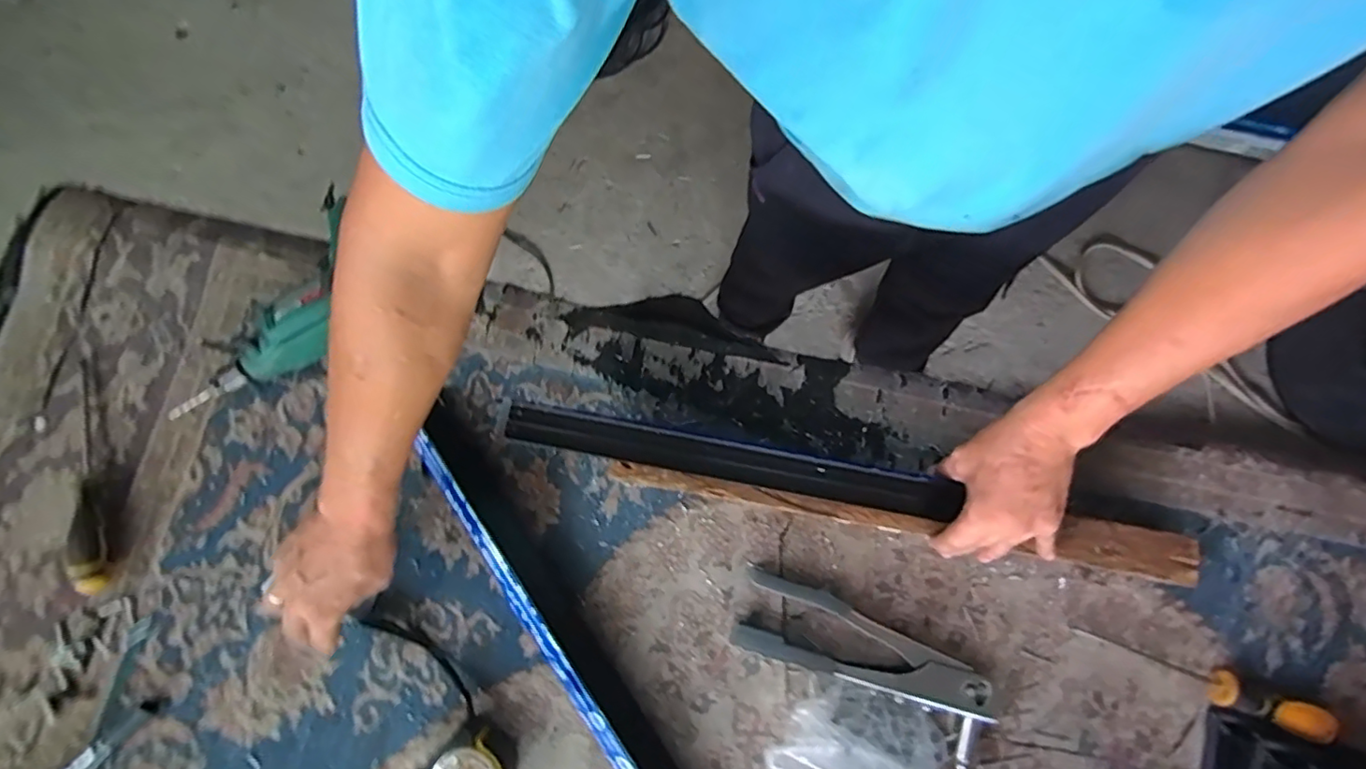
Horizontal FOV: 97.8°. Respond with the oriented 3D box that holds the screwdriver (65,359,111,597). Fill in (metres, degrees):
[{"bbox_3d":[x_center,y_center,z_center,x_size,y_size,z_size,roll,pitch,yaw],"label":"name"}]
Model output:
[{"bbox_3d":[-0.572,0.087,0.571,0.026,0.029,0.223,-17,80,-4],"label":"screwdriver"}]

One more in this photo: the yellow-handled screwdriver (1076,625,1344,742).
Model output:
[{"bbox_3d":[0.481,0.274,0.562,0.218,0.027,0.031,19,79,17],"label":"yellow-handled screwdriver"}]

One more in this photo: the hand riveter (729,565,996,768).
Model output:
[{"bbox_3d":[0.164,0.257,0.559,0.240,0.026,0.080,28,81,4],"label":"hand riveter"}]

